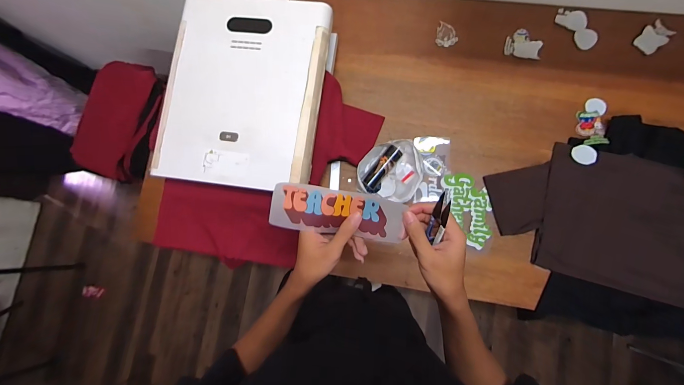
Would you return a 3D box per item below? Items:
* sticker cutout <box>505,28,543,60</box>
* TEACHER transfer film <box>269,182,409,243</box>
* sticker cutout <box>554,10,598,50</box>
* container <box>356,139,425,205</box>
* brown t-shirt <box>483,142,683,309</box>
[{"bbox_3d":[0.545,-0.447,0.866,0.098,0.006,0.086,13,87,12],"label":"sticker cutout"},{"bbox_3d":[-0.007,0.026,0.375,0.167,0.012,0.058,9,98,-3],"label":"TEACHER transfer film"},{"bbox_3d":[0.693,-0.488,0.849,0.074,0.009,0.143,-32,75,4],"label":"sticker cutout"},{"bbox_3d":[0.140,-0.067,0.825,0.173,0.059,0.166,-1,82,6],"label":"container"},{"bbox_3d":[0.772,0.088,0.749,0.727,0.054,0.337,16,84,8],"label":"brown t-shirt"}]

